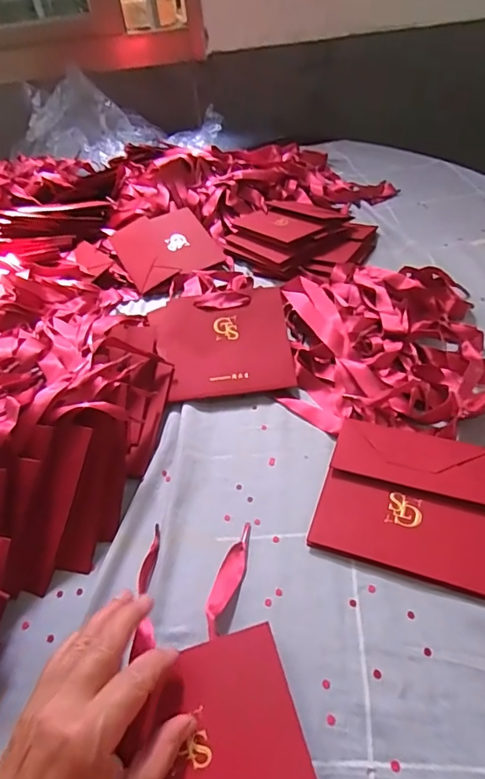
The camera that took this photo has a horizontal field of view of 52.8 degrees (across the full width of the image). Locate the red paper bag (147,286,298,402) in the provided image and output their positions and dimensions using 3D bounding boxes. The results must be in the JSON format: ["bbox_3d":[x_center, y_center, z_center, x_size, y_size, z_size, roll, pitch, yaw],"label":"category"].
[{"bbox_3d":[-0.022,-0.055,0.559,0.152,0.015,0.140,-6,62,-2],"label":"red paper bag"}]

